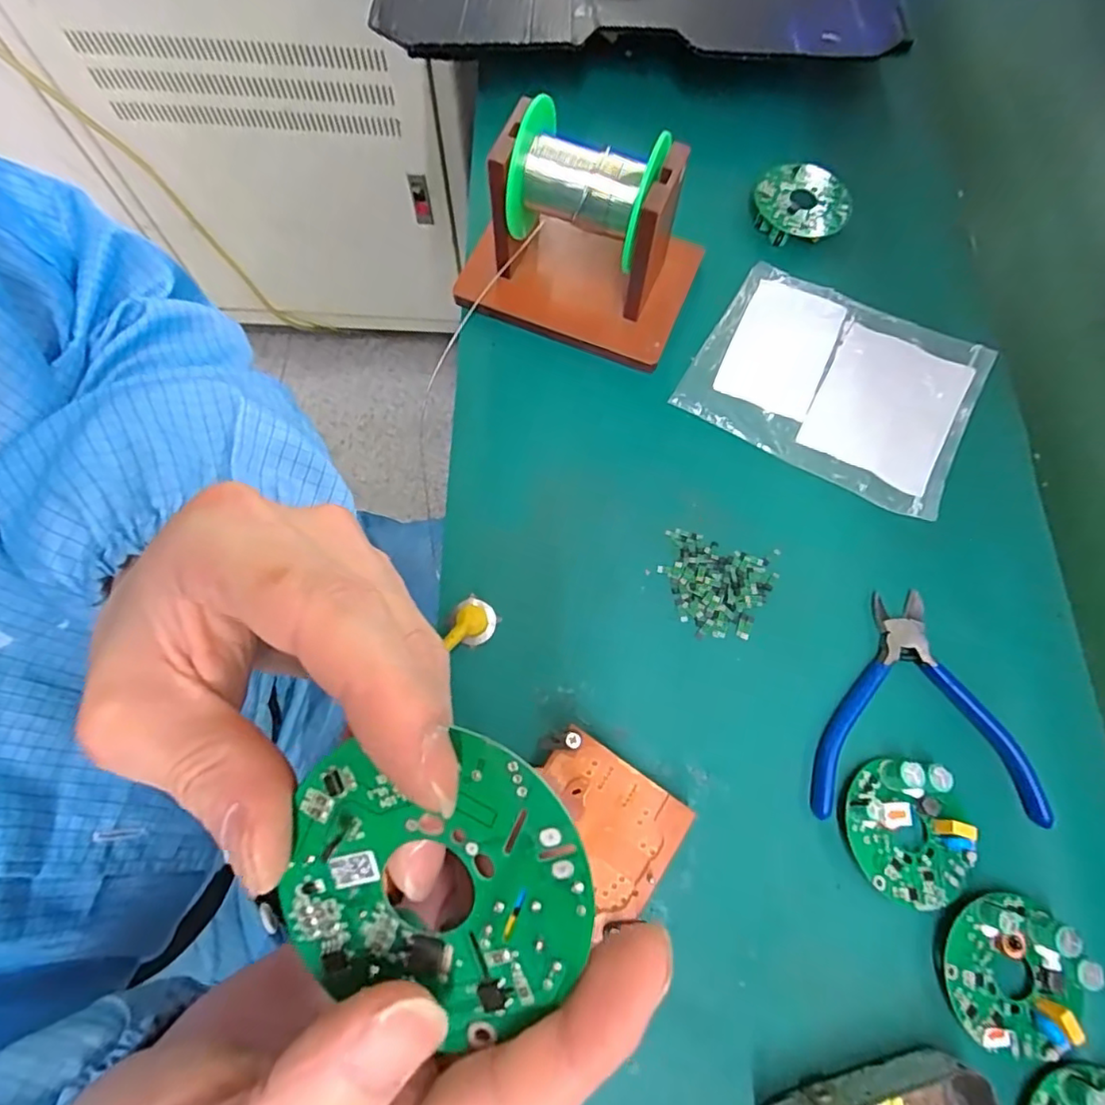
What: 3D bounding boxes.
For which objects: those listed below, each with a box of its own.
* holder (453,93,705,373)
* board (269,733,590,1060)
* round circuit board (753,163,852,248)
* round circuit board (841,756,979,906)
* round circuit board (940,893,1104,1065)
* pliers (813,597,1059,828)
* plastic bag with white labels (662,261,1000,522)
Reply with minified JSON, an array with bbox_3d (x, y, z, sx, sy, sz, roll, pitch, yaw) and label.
[{"bbox_3d":[0.019,-0.190,0.350,0.135,0.090,0.090,22,72,6],"label":"holder"},{"bbox_3d":[-0.023,0.065,0.119,0.061,0.004,0.059,0,93,10],"label":"board"},{"bbox_3d":[0.170,-0.238,0.407,0.061,0.015,0.053,0,71,-1],"label":"round circuit board"},{"bbox_3d":[0.170,0.132,0.280,0.056,0.017,0.063,-9,72,-4],"label":"round circuit board"},{"bbox_3d":[0.204,0.186,0.262,0.056,0.014,0.062,29,73,8],"label":"round circuit board"},{"bbox_3d":[0.183,0.076,0.303,0.108,0.010,0.110,1,71,-1],"label":"pliers"},{"bbox_3d":[0.175,-0.107,0.370,0.161,0.007,0.128,28,73,8],"label":"plastic bag with white labels"}]

